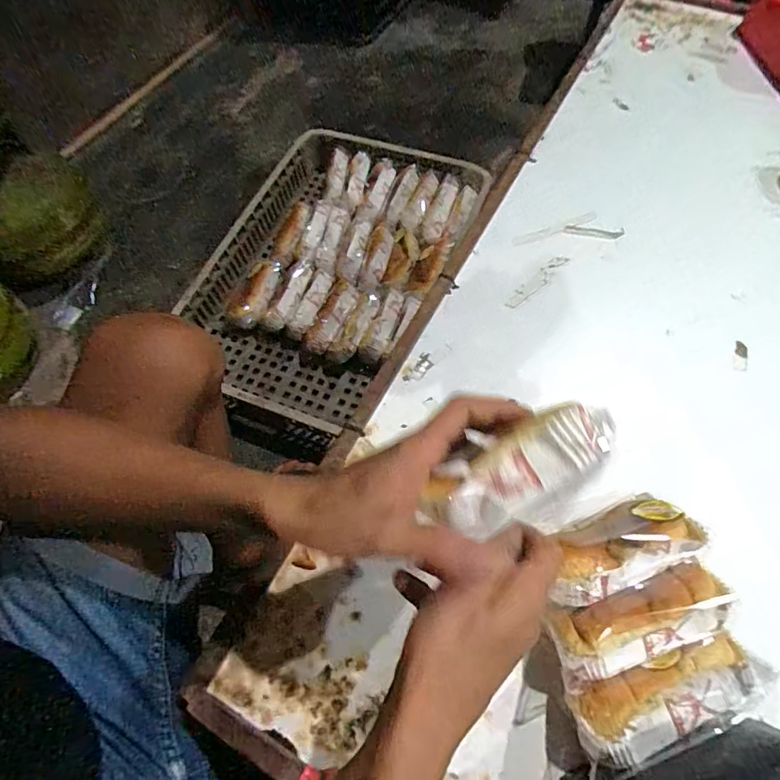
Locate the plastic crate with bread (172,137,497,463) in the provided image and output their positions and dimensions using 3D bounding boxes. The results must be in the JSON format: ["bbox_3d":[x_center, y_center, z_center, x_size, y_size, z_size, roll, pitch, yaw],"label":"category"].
[{"bbox_3d":[-0.129,-0.211,0.874,0.408,0.103,0.640,23,67,14],"label":"plastic crate with bread"}]

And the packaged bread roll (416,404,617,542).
[{"bbox_3d":[0.070,0.044,0.258,0.107,0.033,0.043,-30,65,5],"label":"packaged bread roll"}]

